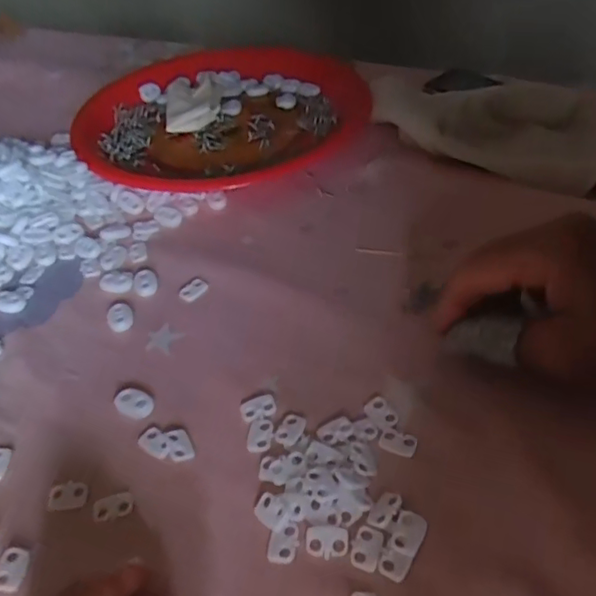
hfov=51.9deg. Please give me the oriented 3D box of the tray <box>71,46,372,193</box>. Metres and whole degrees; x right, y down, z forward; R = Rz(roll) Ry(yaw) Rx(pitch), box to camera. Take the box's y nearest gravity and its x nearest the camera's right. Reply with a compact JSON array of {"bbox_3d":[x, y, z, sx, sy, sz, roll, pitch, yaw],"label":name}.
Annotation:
[{"bbox_3d":[-0.070,-0.178,0.572,0.266,0.026,0.235,-21,46,-16],"label":"tray"}]

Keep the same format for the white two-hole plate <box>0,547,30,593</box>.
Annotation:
[{"bbox_3d":[-0.127,0.120,0.271,0.015,0.004,0.019,5,45,11],"label":"white two-hole plate"}]

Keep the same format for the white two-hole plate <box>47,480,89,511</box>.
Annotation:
[{"bbox_3d":[-0.111,0.095,0.296,0.019,0.004,0.014,-6,43,0],"label":"white two-hole plate"}]

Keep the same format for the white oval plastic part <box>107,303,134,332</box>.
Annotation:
[{"bbox_3d":[-0.111,0.012,0.383,0.015,0.006,0.023,-24,46,-18],"label":"white oval plastic part"}]

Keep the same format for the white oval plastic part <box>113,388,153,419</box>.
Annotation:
[{"bbox_3d":[-0.090,0.057,0.334,0.023,0.006,0.014,18,49,23],"label":"white oval plastic part"}]

